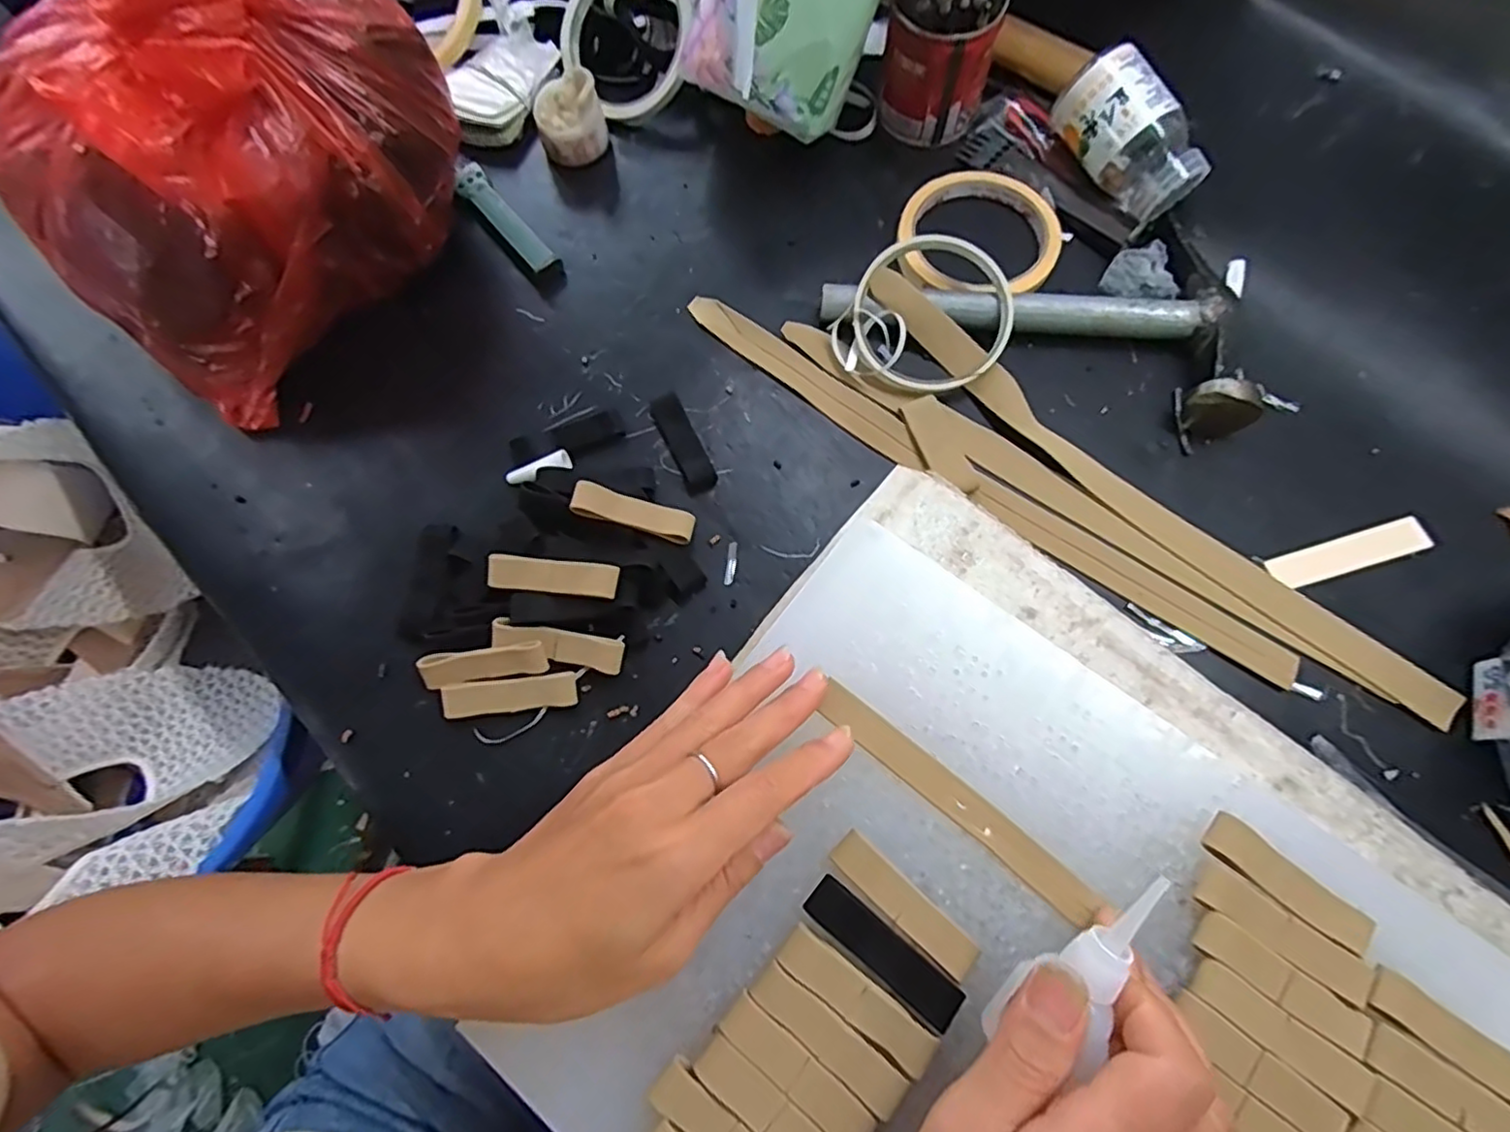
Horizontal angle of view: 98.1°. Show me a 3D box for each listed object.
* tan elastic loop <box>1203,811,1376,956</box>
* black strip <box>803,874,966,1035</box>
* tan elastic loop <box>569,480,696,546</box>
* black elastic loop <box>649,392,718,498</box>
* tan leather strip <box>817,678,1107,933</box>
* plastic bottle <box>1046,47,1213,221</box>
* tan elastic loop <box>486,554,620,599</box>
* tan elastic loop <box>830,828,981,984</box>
[{"bbox_3d":[0.198,0.118,0.244,0.059,0.006,0.018,39,78,13],"label":"tan elastic loop"},{"bbox_3d":[0.047,0.143,0.243,0.063,0.005,0.016,38,78,13],"label":"black strip"},{"bbox_3d":[-0.060,-0.027,0.326,0.061,0.007,0.018,17,73,-14],"label":"tan elastic loop"},{"bbox_3d":[-0.040,-0.068,0.360,0.018,0.006,0.060,-24,73,-5],"label":"black elastic loop"},{"bbox_3d":[0.077,0.090,0.258,0.121,0.008,0.015,38,78,16],"label":"tan leather strip"},{"bbox_3d":[0.213,-0.244,0.373,0.090,0.039,0.050,48,122,-3],"label":"plastic bottle"},{"bbox_3d":[-0.097,0.005,0.314,0.062,0.004,0.016,5,93,3],"label":"tan elastic loop"},{"bbox_3d":[0.056,0.127,0.247,0.061,0.008,0.015,41,78,13],"label":"tan elastic loop"}]

